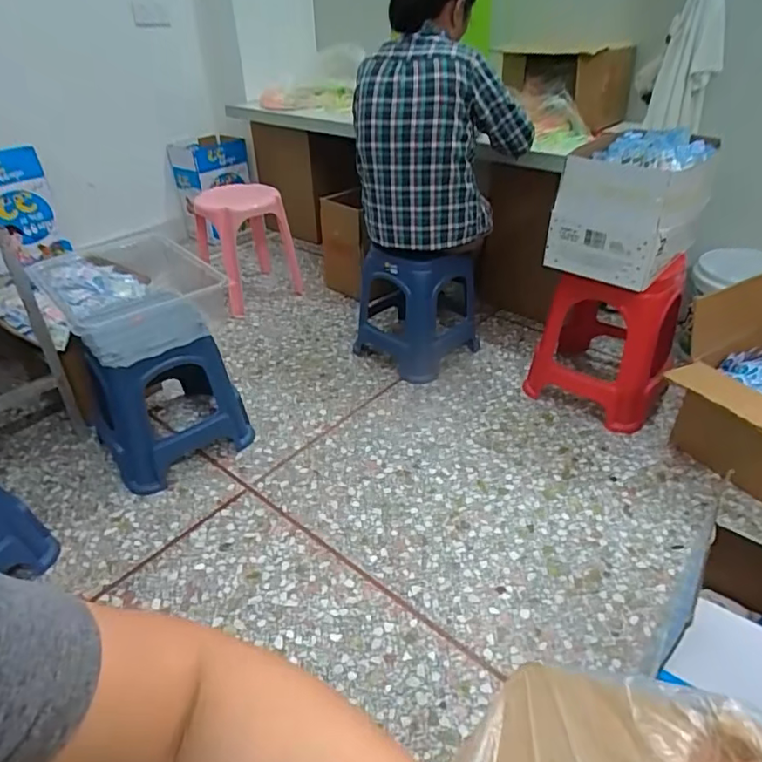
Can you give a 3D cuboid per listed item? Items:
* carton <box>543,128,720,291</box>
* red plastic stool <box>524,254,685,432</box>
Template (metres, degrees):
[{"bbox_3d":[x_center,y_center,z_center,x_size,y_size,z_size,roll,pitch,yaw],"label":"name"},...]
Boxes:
[{"bbox_3d":[0.673,-0.467,1.437,0.309,0.268,0.430,22,42,30],"label":"carton"},{"bbox_3d":[0.703,-0.161,1.662,0.374,0.451,0.400,22,41,30],"label":"red plastic stool"}]

